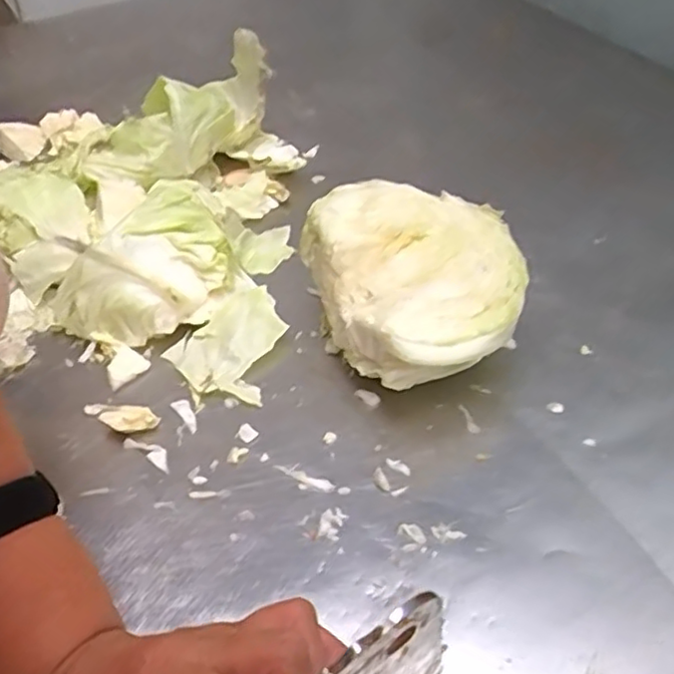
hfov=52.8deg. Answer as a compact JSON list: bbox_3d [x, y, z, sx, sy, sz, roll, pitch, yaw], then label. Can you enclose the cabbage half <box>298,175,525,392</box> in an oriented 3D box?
[{"bbox_3d":[0.058,-0.032,0.467,0.132,0.096,0.142,-1,44,1],"label":"cabbage half"}]

